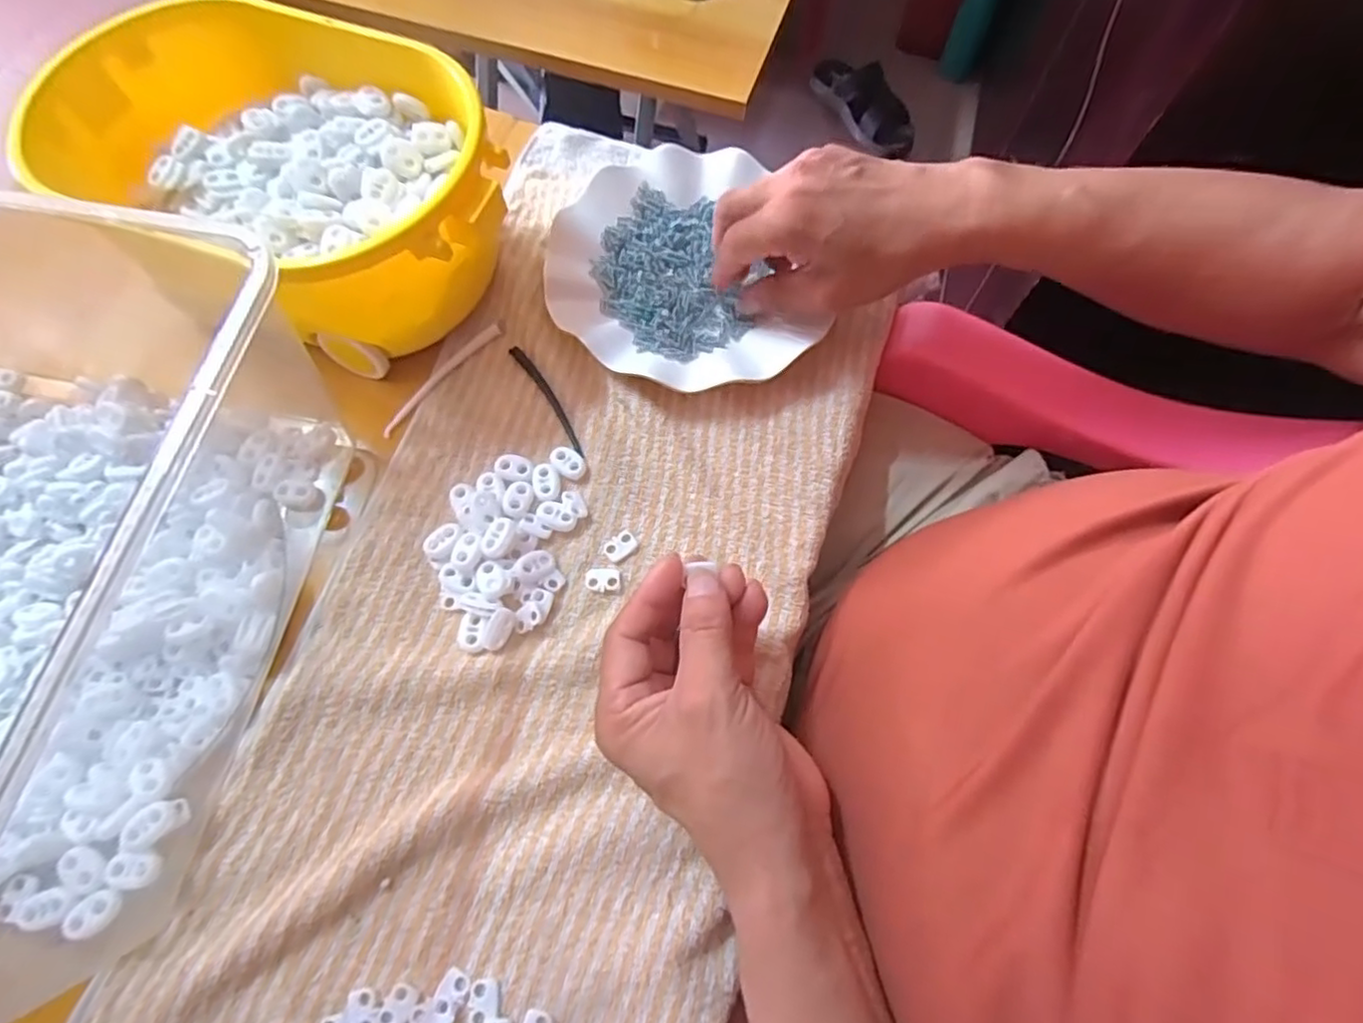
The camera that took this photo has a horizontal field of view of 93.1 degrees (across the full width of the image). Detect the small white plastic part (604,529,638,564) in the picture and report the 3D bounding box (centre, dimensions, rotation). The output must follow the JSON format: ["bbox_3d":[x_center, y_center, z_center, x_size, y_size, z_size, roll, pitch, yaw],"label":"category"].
[{"bbox_3d":[-0.033,0.019,0.357,0.014,0.004,0.019,43,73,13],"label":"small white plastic part"}]

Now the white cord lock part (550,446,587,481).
[{"bbox_3d":[-0.066,-0.028,0.372,0.023,0.004,0.016,27,70,7],"label":"white cord lock part"}]

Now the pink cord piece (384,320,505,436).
[{"bbox_3d":[-0.143,-0.082,0.393,0.008,0.007,0.098,37,72,11],"label":"pink cord piece"}]

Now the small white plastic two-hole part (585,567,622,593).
[{"bbox_3d":[-0.042,0.037,0.349,0.019,0.004,0.013,2,69,-2],"label":"small white plastic two-hole part"}]

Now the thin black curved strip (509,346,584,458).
[{"bbox_3d":[-0.079,-0.068,0.389,0.009,0.004,0.085,-32,74,-13],"label":"thin black curved strip"}]

